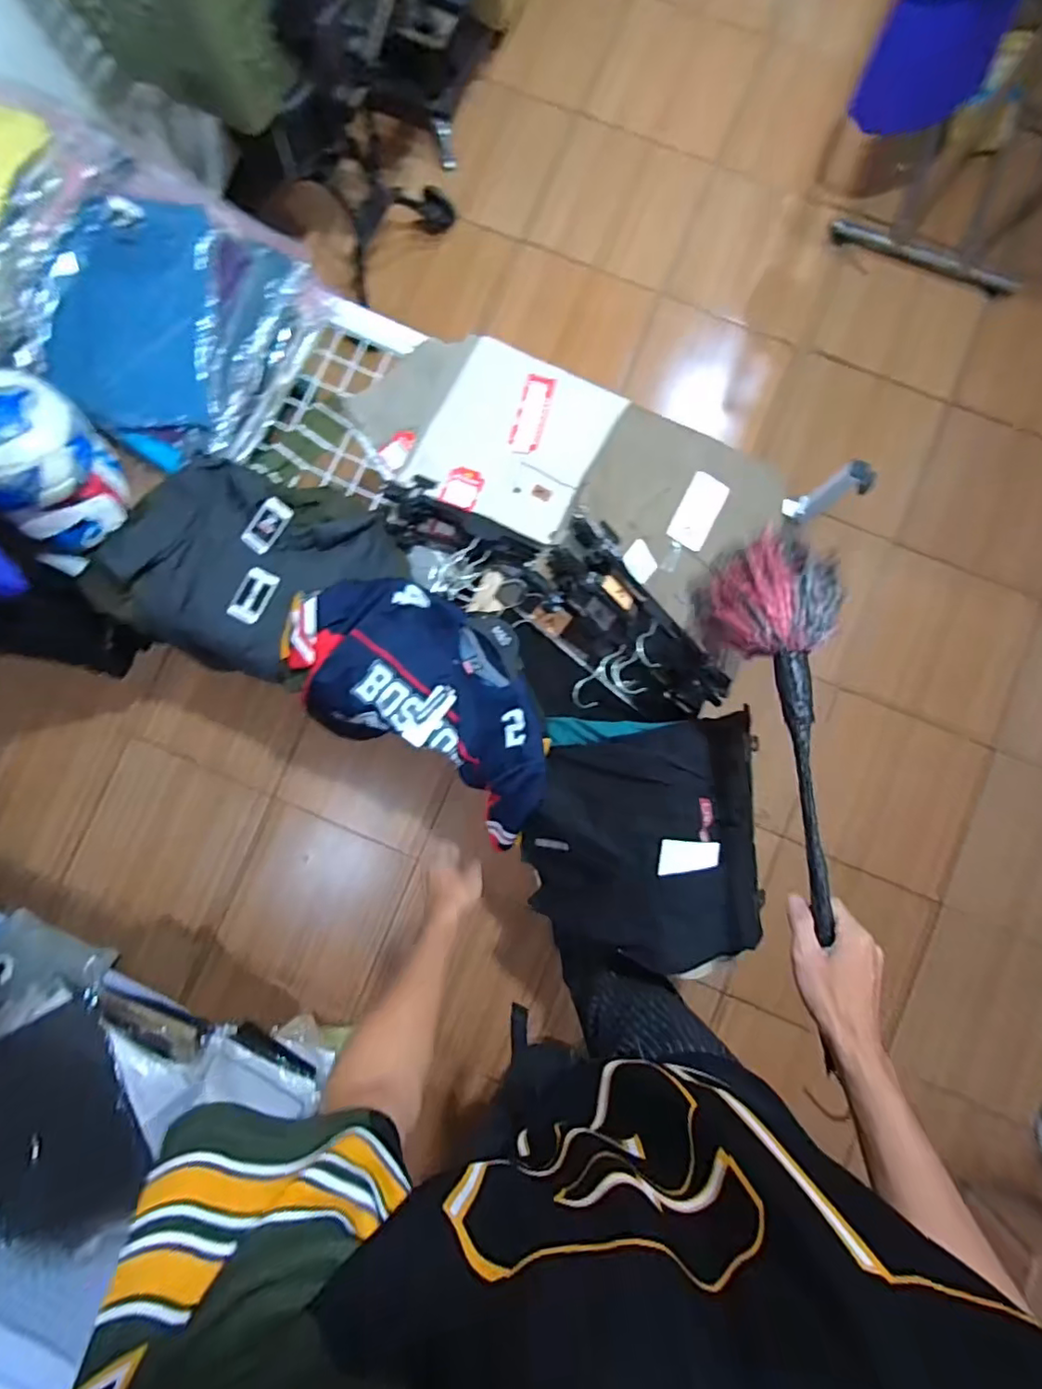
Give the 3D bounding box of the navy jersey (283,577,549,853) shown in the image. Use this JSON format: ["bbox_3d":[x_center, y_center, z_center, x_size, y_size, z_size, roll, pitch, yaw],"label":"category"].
[{"bbox_3d":[-0.155,-0.001,0.956,0.487,0.097,0.277,32,88,4],"label":"navy jersey"}]

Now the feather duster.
[{"bbox_3d":[0.274,0.027,0.596,0.128,0.093,0.381,-8,84,1],"label":"feather duster"}]

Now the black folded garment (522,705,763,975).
[{"bbox_3d":[0.177,0.209,0.859,0.320,0.180,0.322,-4,86,2],"label":"black folded garment"}]

